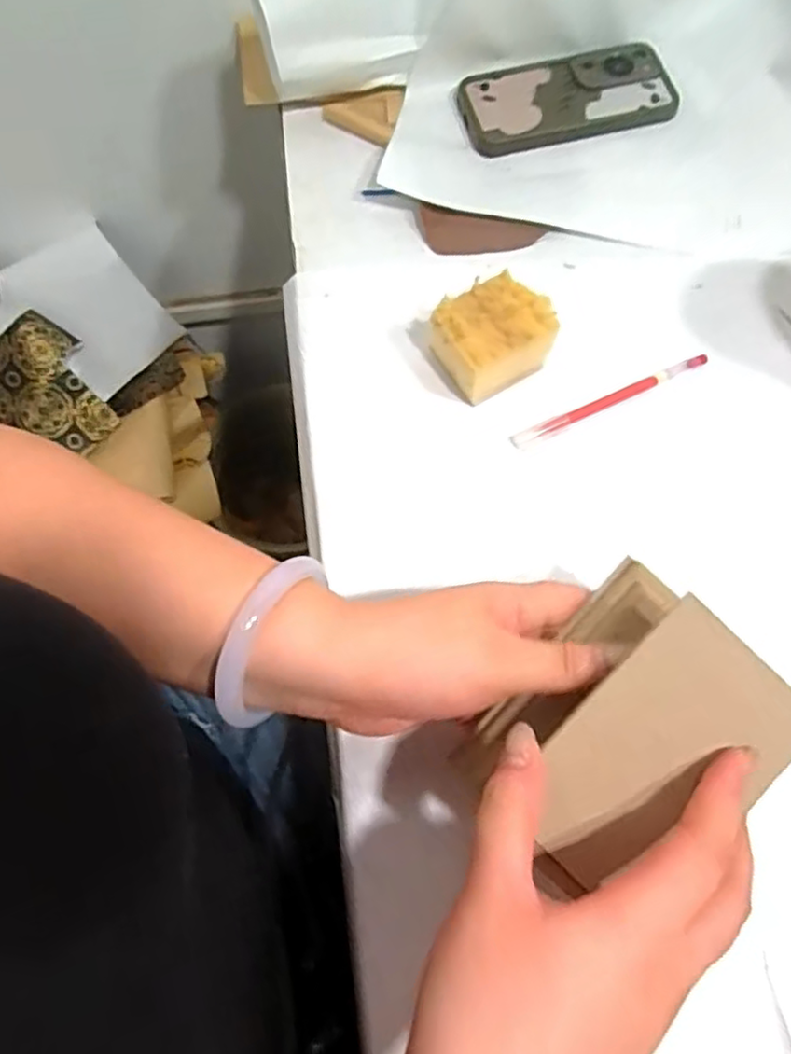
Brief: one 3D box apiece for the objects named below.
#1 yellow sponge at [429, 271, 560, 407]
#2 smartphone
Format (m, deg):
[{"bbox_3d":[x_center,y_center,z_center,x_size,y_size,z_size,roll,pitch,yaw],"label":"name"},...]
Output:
[{"bbox_3d":[0.061,-0.120,0.434,0.070,0.046,0.056,-35,72,-10],"label":"yellow sponge"},{"bbox_3d":[0.137,-0.343,0.539,0.166,0.014,0.077,-13,69,-3],"label":"smartphone"}]

